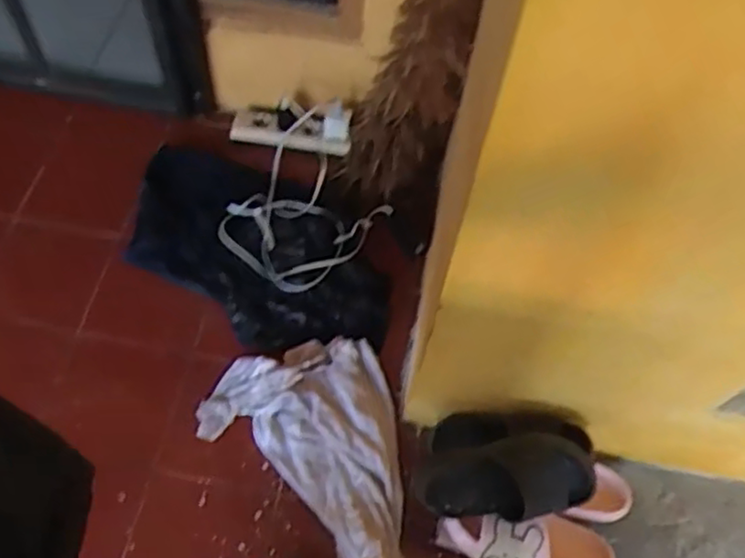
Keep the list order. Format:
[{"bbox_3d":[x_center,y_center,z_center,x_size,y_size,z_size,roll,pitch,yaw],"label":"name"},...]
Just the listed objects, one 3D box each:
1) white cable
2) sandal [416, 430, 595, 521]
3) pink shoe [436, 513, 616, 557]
[{"bbox_3d":[-0.127,-0.123,1.332,0.266,0.058,0.286,1,60,-2],"label":"white cable"},{"bbox_3d":[0.180,0.276,0.949,0.230,0.075,0.102,-11,59,12],"label":"sandal"},{"bbox_3d":[0.222,0.376,0.988,0.251,0.092,0.089,9,60,2],"label":"pink shoe"}]

